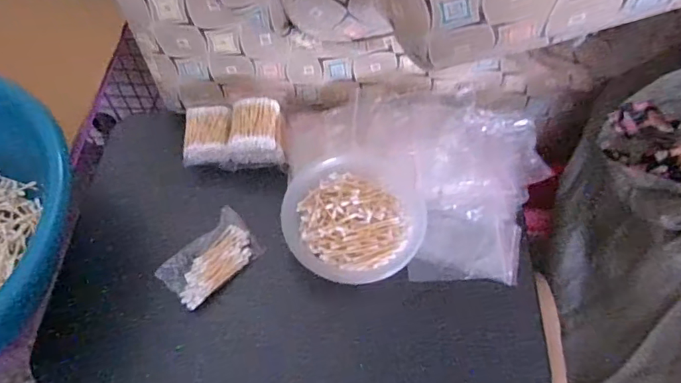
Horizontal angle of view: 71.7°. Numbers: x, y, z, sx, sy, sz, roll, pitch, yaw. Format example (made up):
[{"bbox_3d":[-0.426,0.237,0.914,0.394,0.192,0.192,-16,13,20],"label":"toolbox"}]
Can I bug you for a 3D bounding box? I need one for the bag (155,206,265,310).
[{"bbox_3d":[-0.157,0.085,0.580,0.064,0.041,0.117,38,65,19],"label":"bag"}]

